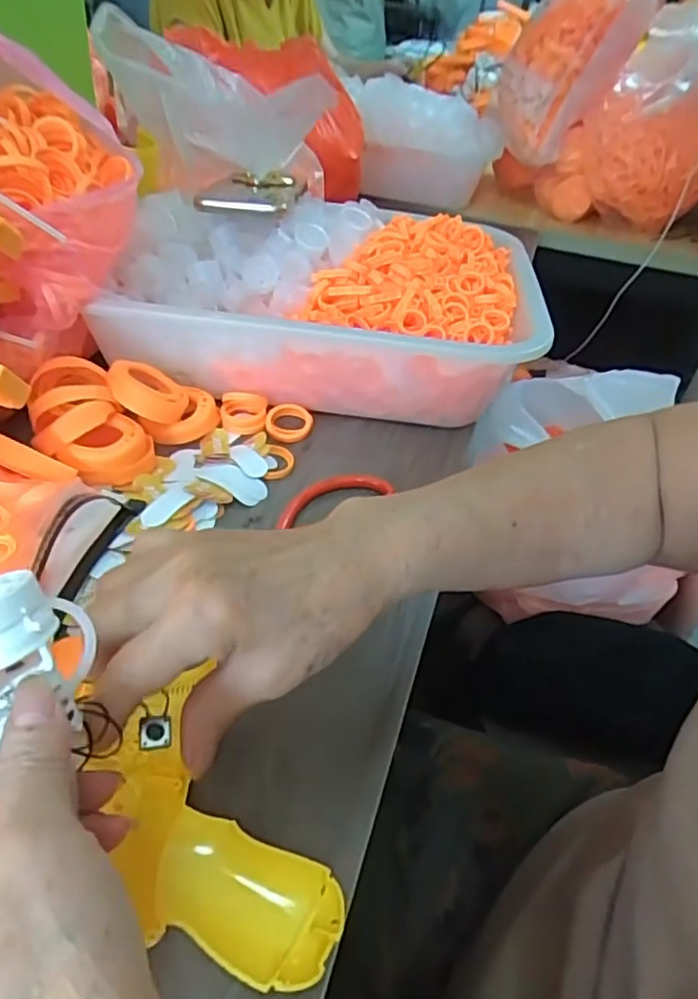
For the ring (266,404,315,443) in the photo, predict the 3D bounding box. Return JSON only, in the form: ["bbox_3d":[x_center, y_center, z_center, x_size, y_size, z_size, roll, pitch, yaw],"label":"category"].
[{"bbox_3d":[-0.046,-0.060,0.505,0.036,0.008,0.039,2,40,-5],"label":"ring"}]

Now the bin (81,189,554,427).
[{"bbox_3d":[-0.017,-0.159,0.549,0.331,0.106,0.213,6,40,-1],"label":"bin"}]

